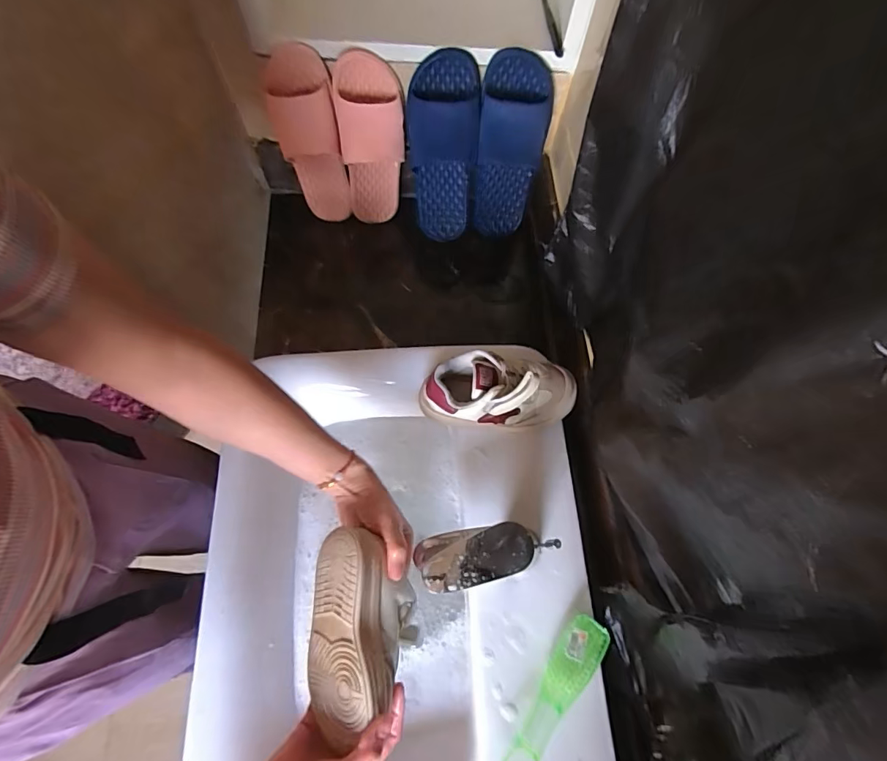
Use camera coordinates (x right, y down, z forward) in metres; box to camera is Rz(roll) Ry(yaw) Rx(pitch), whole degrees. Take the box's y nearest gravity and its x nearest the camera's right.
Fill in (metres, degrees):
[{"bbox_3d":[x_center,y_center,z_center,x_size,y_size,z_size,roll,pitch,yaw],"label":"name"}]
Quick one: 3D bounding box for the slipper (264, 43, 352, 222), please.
[{"bbox_3d":[-0.211,-0.371,0.728,0.097,0.258,0.069,-10,49,-5],"label":"slipper"}]

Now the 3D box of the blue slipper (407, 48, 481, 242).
[{"bbox_3d":[-0.002,-0.359,0.731,0.107,0.281,0.076,5,46,4],"label":"blue slipper"}]

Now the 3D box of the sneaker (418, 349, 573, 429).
[{"bbox_3d":[0.068,0.010,0.559,0.193,0.087,0.084,-1,68,-2],"label":"sneaker"}]

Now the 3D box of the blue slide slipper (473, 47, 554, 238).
[{"bbox_3d":[0.105,-0.371,0.749,0.111,0.292,0.075,-7,56,-4],"label":"blue slide slipper"}]

